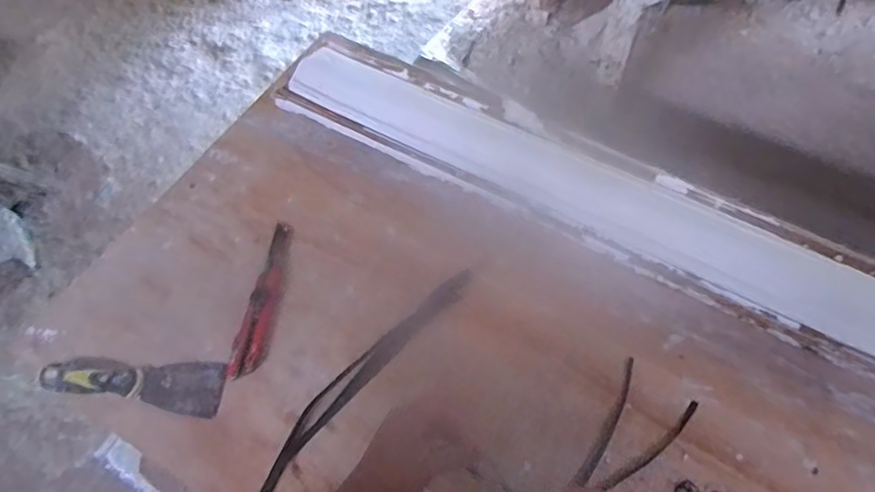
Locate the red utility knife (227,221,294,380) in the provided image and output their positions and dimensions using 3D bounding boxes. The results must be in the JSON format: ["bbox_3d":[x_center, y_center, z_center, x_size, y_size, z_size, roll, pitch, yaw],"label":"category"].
[{"bbox_3d":[-0.196,0.060,0.662,0.039,0.009,0.190,7,62,6],"label":"red utility knife"}]

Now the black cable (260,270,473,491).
[{"bbox_3d":[-0.083,0.140,0.620,0.040,0.011,0.338,36,68,19],"label":"black cable"}]

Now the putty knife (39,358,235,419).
[{"bbox_3d":[-0.324,0.143,0.616,0.188,0.029,0.055,6,62,5],"label":"putty knife"}]

